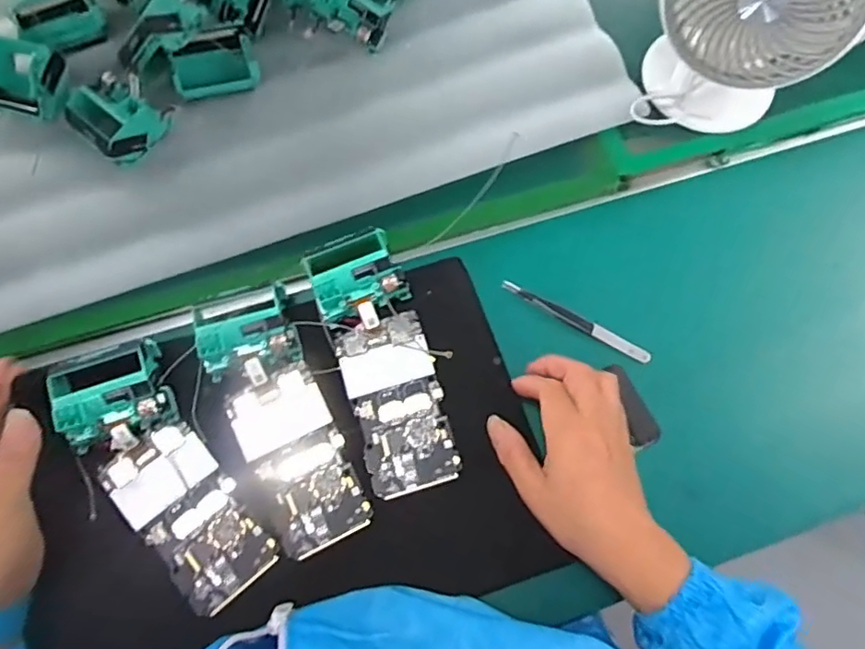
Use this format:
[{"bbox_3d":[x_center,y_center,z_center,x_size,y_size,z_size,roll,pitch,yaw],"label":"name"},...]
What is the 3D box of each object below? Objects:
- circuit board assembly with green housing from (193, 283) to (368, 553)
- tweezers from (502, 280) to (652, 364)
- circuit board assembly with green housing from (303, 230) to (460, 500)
[{"bbox_3d":[-0.111,0.062,0.433,0.067,0.044,0.190,-23,72,-8],"label":"circuit board assembly with green housing"},{"bbox_3d":[0.115,-0.003,0.488,0.127,0.010,0.011,30,72,10],"label":"tweezers"},{"bbox_3d":[-0.036,0.025,0.446,0.067,0.035,0.186,-17,71,-6],"label":"circuit board assembly with green housing"}]

